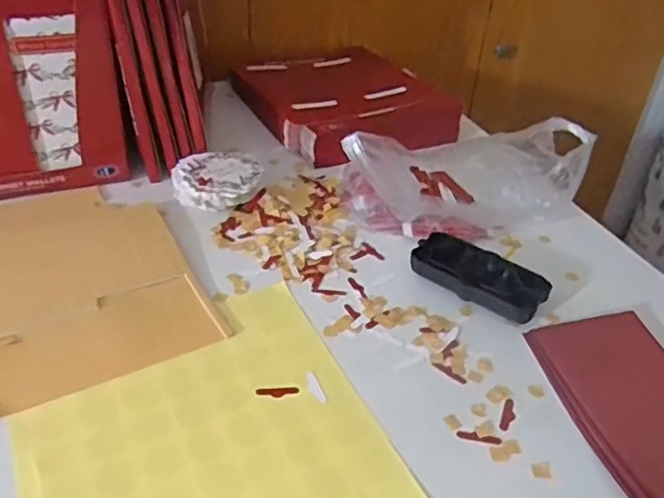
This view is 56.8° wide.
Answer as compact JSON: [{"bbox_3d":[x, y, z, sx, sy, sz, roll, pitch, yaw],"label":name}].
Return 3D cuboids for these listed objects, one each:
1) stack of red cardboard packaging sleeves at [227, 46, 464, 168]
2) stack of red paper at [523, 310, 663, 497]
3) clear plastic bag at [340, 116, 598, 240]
[{"bbox_3d":[0.010,-0.185,0.762,0.199,0.058,0.238,-15,41,-25],"label":"stack of red cardboard packaging sleeves"},{"bbox_3d":[0.218,0.112,0.421,0.103,0.009,0.177,-4,37,-11],"label":"stack of red paper"},{"bbox_3d":[0.118,-0.085,0.583,0.208,0.124,0.146,3,36,-2],"label":"clear plastic bag"}]

